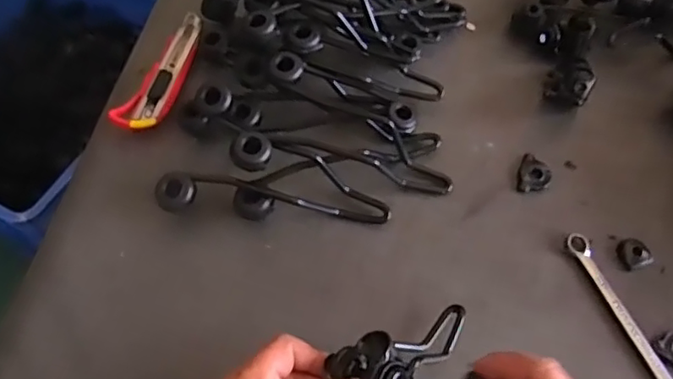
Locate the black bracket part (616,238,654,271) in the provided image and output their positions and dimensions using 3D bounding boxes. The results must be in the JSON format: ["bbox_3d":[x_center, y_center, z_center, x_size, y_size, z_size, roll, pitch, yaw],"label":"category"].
[{"bbox_3d":[0.260,0.055,0.518,0.029,0.010,0.027,1,60,-2],"label":"black bracket part"}]

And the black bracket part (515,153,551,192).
[{"bbox_3d":[0.187,-0.014,0.556,0.030,0.007,0.040,22,62,10],"label":"black bracket part"}]

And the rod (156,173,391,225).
[{"bbox_3d":[-0.053,0.007,0.513,0.198,0.036,0.033,1,60,-2],"label":"rod"}]

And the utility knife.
[{"bbox_3d":[-0.166,-0.117,0.586,0.040,0.011,0.148,28,59,-5],"label":"utility knife"}]

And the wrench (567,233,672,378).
[{"bbox_3d":[0.243,0.108,0.486,0.025,0.009,0.166,-17,62,-12],"label":"wrench"}]

